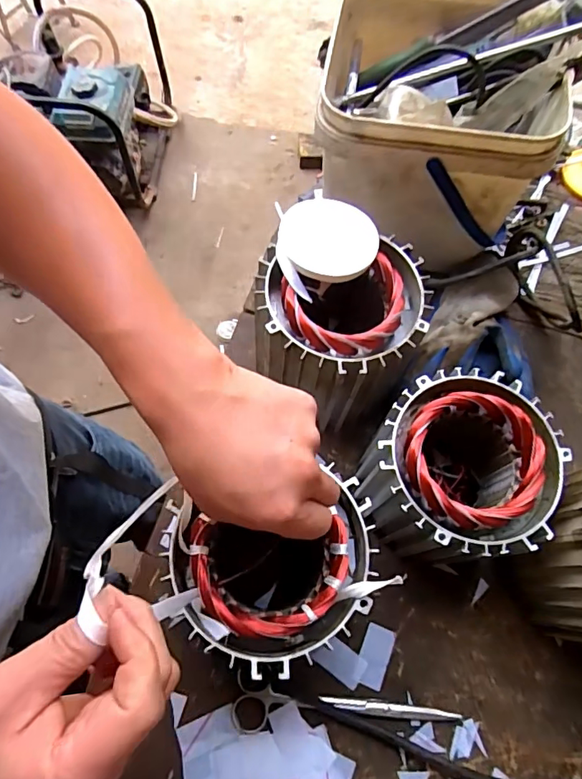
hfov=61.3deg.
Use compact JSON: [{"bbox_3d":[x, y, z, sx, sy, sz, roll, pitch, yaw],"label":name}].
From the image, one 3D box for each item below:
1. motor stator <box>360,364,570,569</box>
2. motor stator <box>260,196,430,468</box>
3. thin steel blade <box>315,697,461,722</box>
[{"bbox_3d":[0.136,0.071,0.429,0.131,0.130,0.128,1,69,-1],"label":"motor stator"},{"bbox_3d":[0.040,-0.050,0.464,0.140,0.160,0.137,27,71,8],"label":"motor stator"},{"bbox_3d":[0.086,0.278,0.425,0.117,0.005,0.011,6,69,1],"label":"thin steel blade"}]

